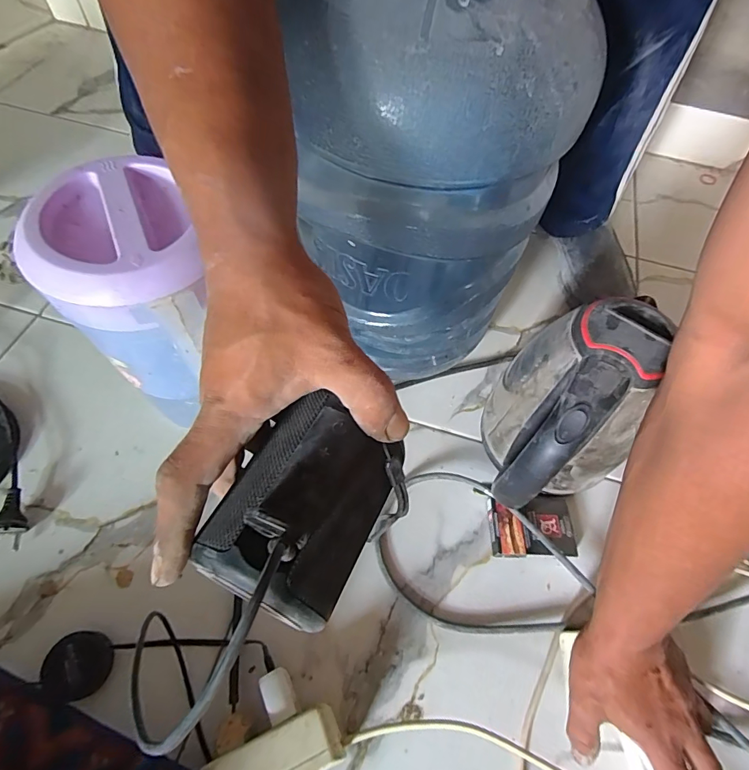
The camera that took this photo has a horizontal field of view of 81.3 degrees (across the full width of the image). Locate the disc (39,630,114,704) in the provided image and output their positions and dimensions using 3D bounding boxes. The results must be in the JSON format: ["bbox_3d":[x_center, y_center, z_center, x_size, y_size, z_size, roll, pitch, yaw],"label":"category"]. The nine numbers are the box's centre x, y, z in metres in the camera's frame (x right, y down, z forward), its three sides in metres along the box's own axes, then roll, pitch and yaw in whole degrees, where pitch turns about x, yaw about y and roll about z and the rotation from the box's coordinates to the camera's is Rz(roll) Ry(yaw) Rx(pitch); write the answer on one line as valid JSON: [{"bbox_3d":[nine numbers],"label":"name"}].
[{"bbox_3d":[-0.266,0.251,0.390,0.053,0.013,0.051,1,61,-2],"label":"disc"}]

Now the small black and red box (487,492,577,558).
[{"bbox_3d":[0.169,0.153,0.473,0.086,0.025,0.065,2,61,-2],"label":"small black and red box"}]

